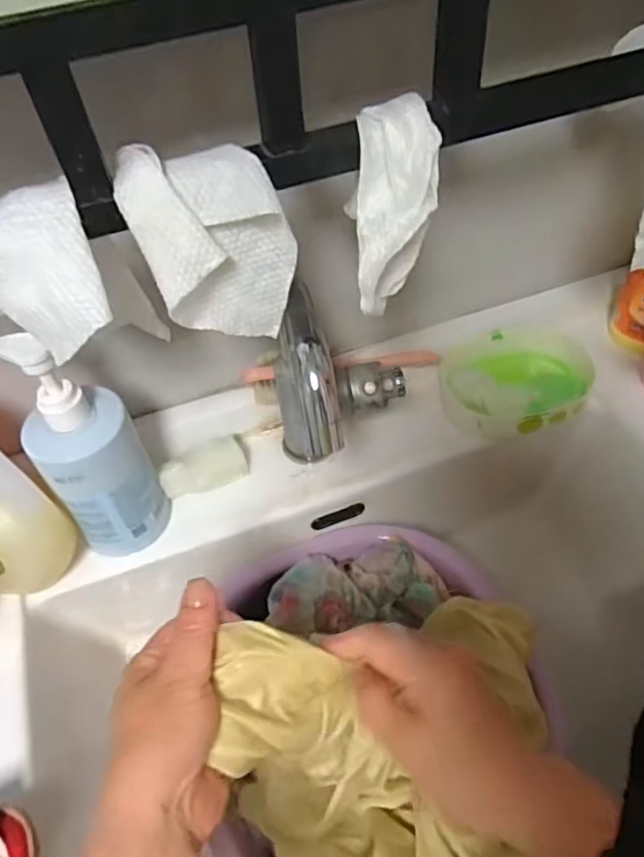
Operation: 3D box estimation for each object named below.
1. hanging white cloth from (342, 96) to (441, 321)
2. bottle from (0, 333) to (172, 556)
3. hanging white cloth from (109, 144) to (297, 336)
[{"bbox_3d":[0.038,-0.121,0.347,0.045,0.112,0.034,9,15,12],"label":"hanging white cloth"},{"bbox_3d":[-0.170,0.019,0.470,0.071,0.200,0.056,-26,53,-16],"label":"bottle"},{"bbox_3d":[-0.060,-0.097,0.341,0.073,0.095,0.054,-32,55,-20],"label":"hanging white cloth"}]

